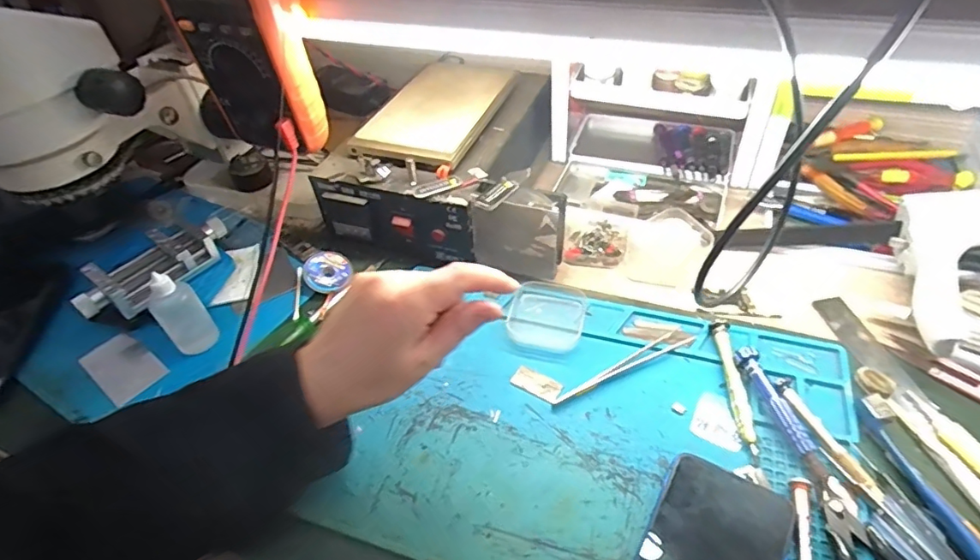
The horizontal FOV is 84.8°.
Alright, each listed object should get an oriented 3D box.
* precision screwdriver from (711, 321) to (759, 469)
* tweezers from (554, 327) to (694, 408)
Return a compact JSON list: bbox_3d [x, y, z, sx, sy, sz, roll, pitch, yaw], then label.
[{"bbox_3d":[0.185,0.081,0.403,0.012,0.014,0.115,0,46,6],"label":"precision screwdriver"},{"bbox_3d":[0.108,0.068,0.424,0.126,0.007,0.018,-26,49,-18],"label":"tweezers"}]

